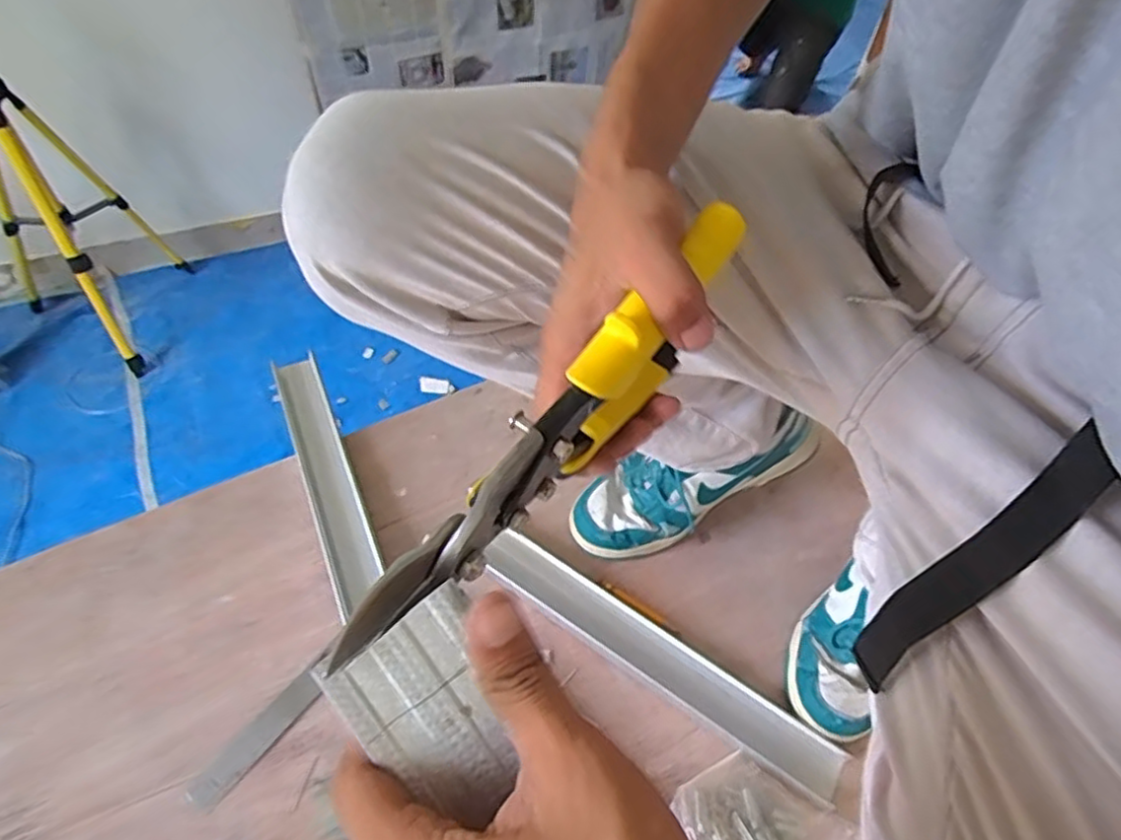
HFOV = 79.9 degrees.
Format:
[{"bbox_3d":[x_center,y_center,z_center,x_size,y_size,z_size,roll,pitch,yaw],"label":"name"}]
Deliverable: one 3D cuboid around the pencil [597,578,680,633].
[{"bbox_3d":[0.078,0.185,0.668,0.089,0.006,0.009,29,57,15],"label":"pencil"}]

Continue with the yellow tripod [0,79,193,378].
[{"bbox_3d":[-1.100,-0.508,1.456,0.364,0.770,0.419,-34,64,-26],"label":"yellow tripod"}]

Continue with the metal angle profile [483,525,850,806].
[{"bbox_3d":[0.087,0.219,0.631,0.370,0.019,0.055,31,57,16],"label":"metal angle profile"}]

